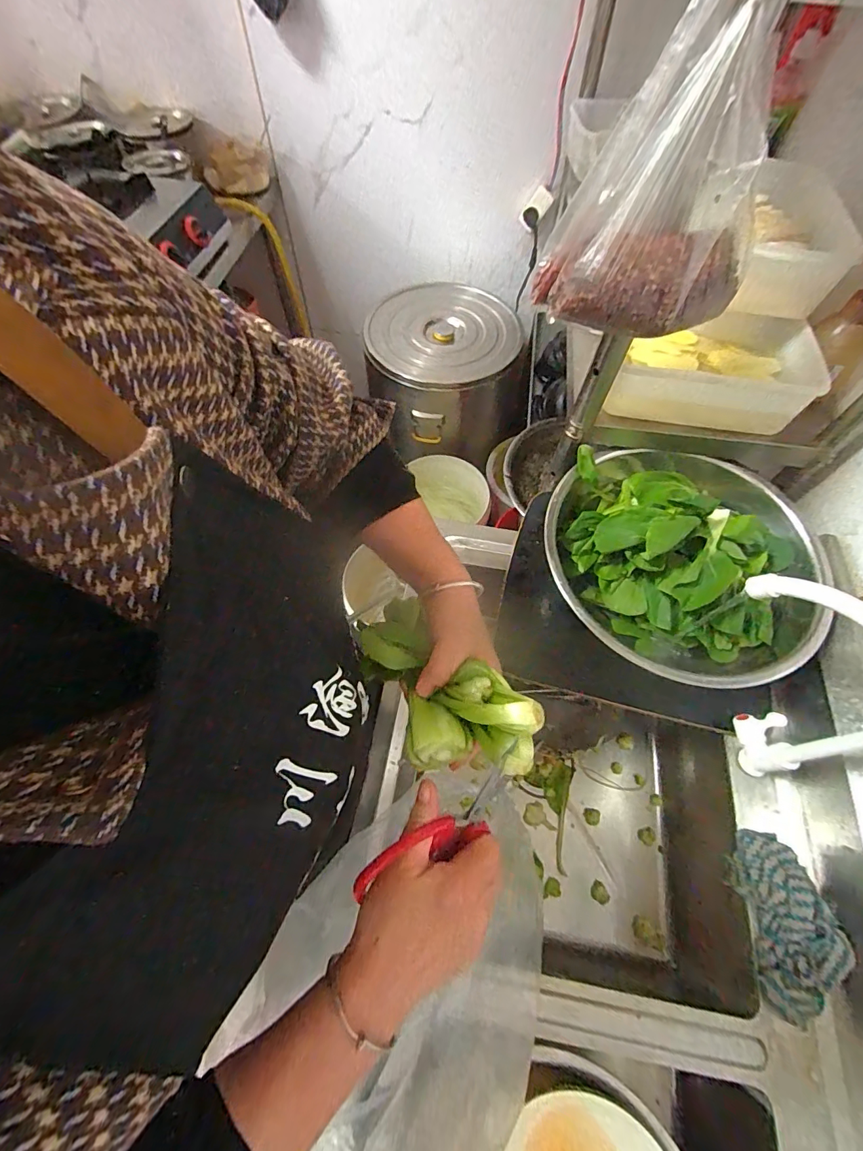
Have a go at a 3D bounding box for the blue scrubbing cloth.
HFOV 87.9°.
[{"bbox_3d":[0.405,0.392,0.508,0.082,0.053,0.174,4,61,0],"label":"blue scrubbing cloth"}]

